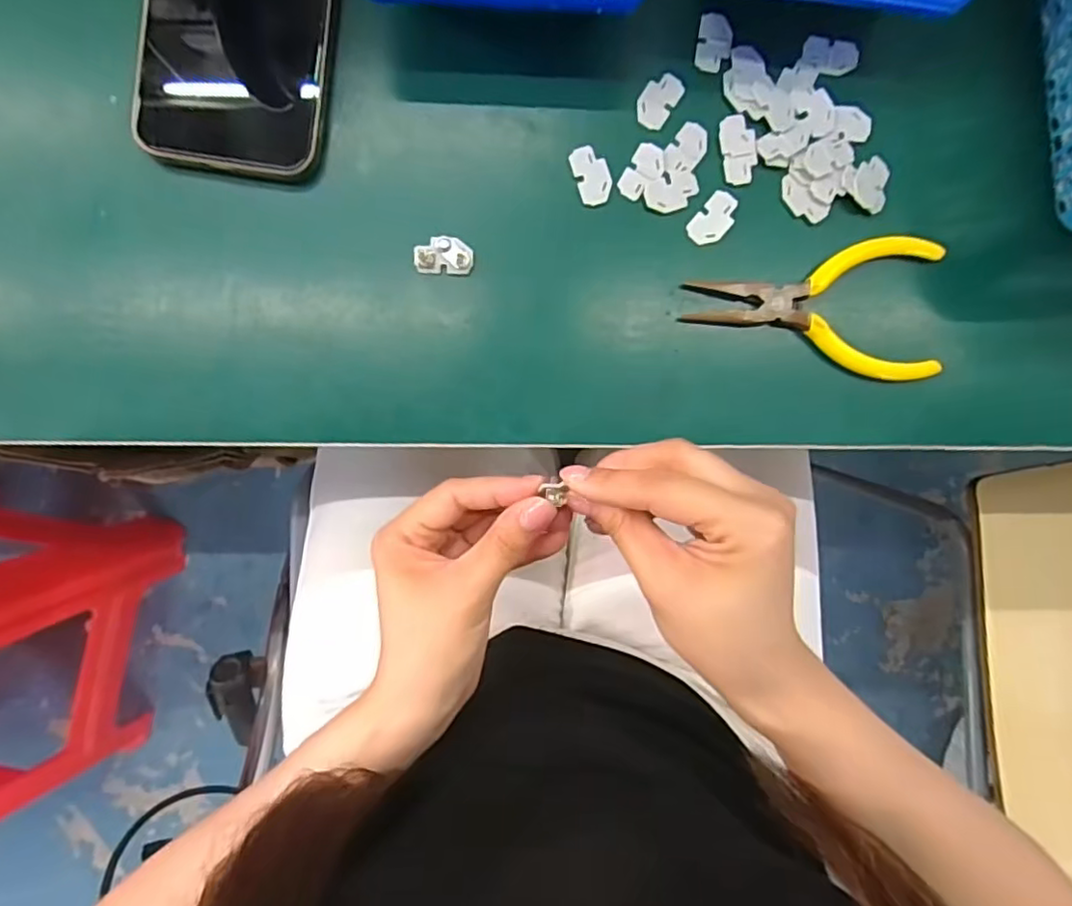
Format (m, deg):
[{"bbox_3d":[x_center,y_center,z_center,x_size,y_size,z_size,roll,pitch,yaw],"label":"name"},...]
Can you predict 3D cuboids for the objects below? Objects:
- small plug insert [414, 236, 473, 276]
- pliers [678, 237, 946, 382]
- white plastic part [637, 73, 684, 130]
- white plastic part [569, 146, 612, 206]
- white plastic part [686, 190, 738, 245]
[{"bbox_3d":[-0.042,-0.091,0.291,0.026,0.004,0.016,4,90,-3],"label":"small plug insert"},{"bbox_3d":[0.132,-0.068,0.299,0.119,0.008,0.065,-1,90,-3],"label":"pliers"},{"bbox_3d":[0.057,-0.165,0.296,0.016,0.004,0.027,35,89,-3],"label":"white plastic part"},{"bbox_3d":[0.026,-0.129,0.295,0.016,0.004,0.027,-19,91,-3],"label":"white plastic part"},{"bbox_3d":[0.084,-0.110,0.298,0.016,0.004,0.026,43,88,-2],"label":"white plastic part"}]

